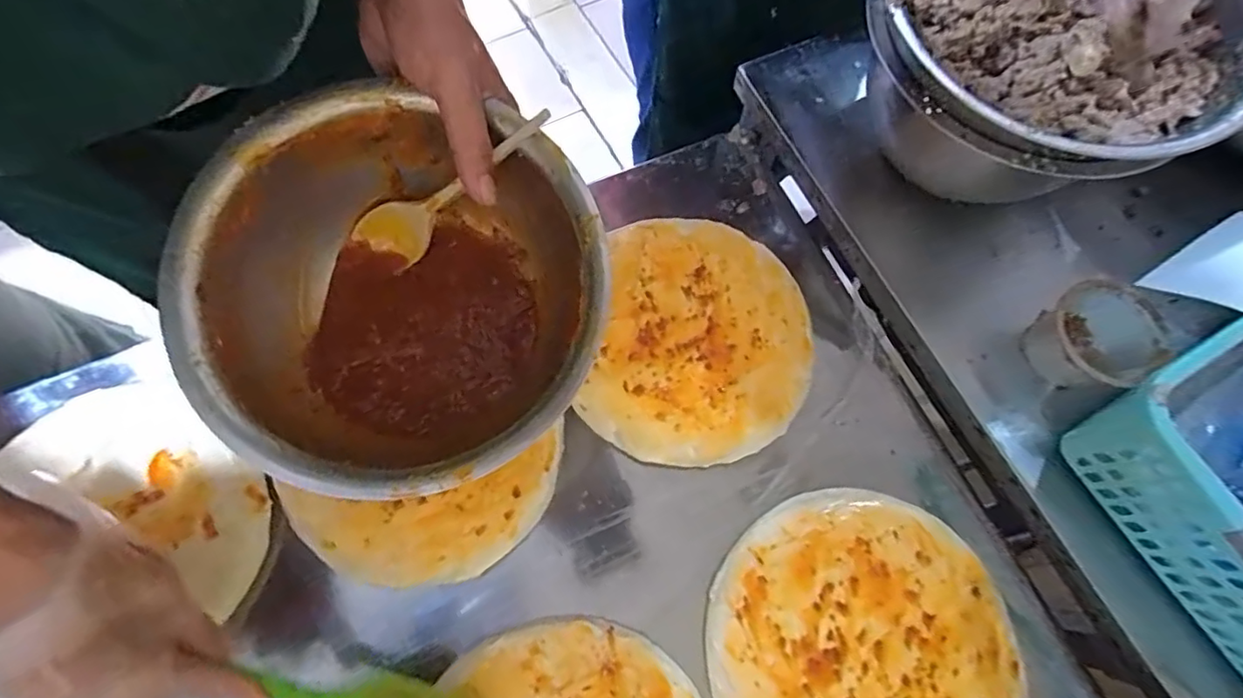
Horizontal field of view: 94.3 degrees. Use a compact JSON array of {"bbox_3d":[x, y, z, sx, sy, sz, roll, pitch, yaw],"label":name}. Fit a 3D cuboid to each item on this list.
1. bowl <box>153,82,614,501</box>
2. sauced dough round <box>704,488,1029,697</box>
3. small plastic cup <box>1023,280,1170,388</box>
[{"bbox_3d":[-0.106,-0.022,0.294,0.188,0.089,0.183,1,72,-2],"label":"bowl"},{"bbox_3d":[0.155,0.198,0.376,0.187,0.020,0.193,-24,75,-10],"label":"sauced dough round"},{"bbox_3d":[0.328,-0.006,0.407,0.064,0.057,0.071,-21,72,-10],"label":"small plastic cup"}]

